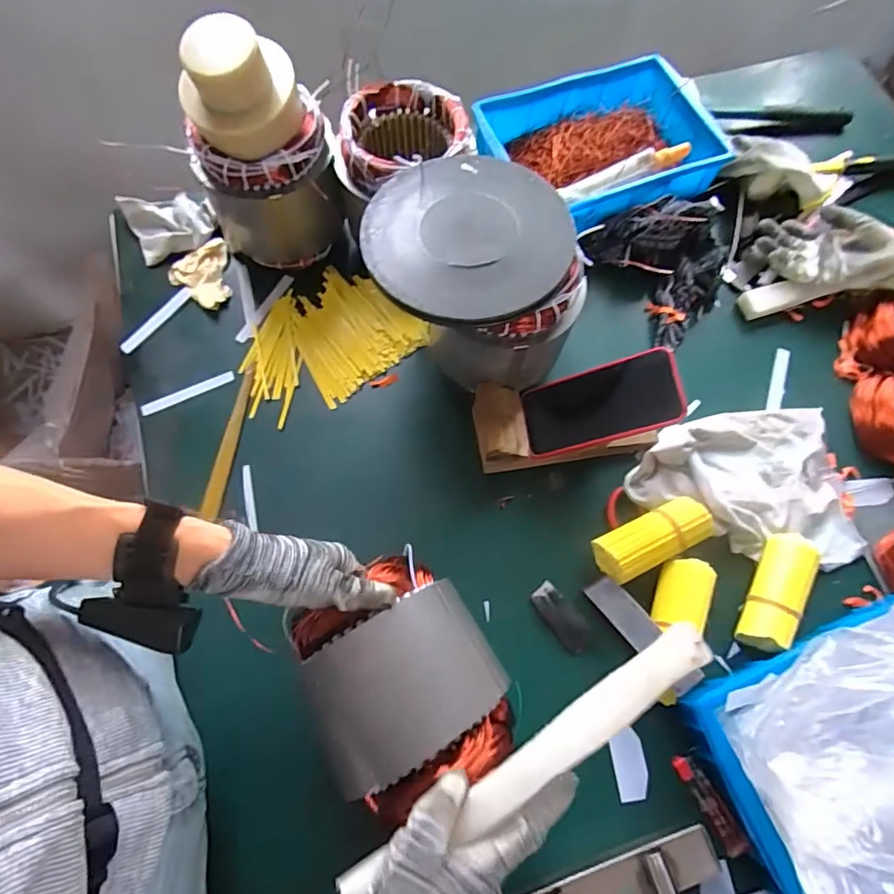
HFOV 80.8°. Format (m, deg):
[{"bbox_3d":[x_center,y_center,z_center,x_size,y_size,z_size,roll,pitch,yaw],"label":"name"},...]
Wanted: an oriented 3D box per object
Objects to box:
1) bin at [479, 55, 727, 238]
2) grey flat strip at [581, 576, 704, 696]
[{"bbox_3d":[0.215,-0.404,0.698,0.319,0.057,0.213,-20,72,-8],"label":"bin"},{"bbox_3d":[0.190,0.182,0.518,0.030,0.005,0.125,-44,58,4],"label":"grey flat strip"}]

